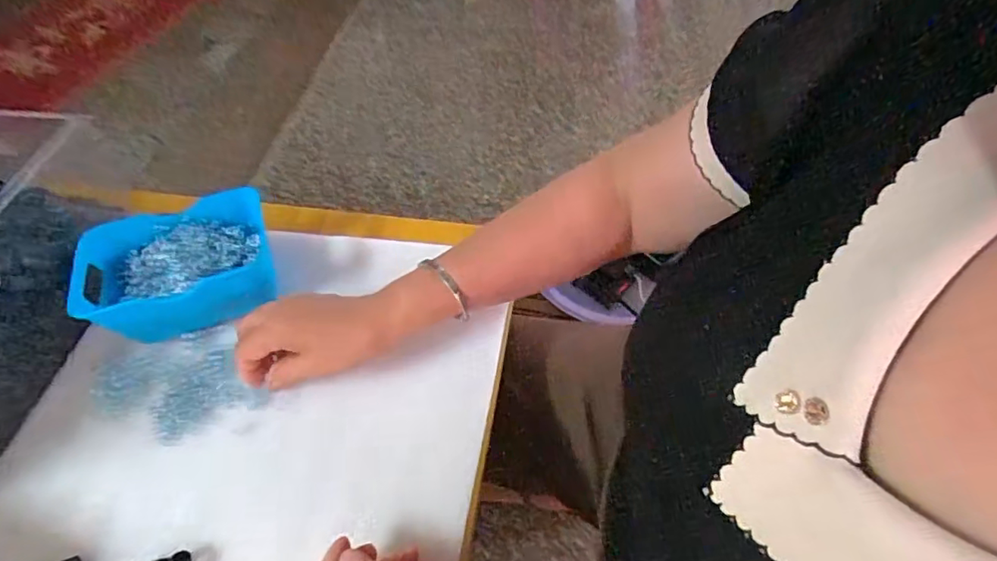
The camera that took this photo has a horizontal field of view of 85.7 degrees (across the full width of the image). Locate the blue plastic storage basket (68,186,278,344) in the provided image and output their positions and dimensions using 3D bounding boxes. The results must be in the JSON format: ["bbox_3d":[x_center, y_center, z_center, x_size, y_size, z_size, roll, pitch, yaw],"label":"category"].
[{"bbox_3d":[-0.276,-0.009,0.475,0.150,0.068,0.104,-19,56,-9],"label":"blue plastic storage basket"}]

